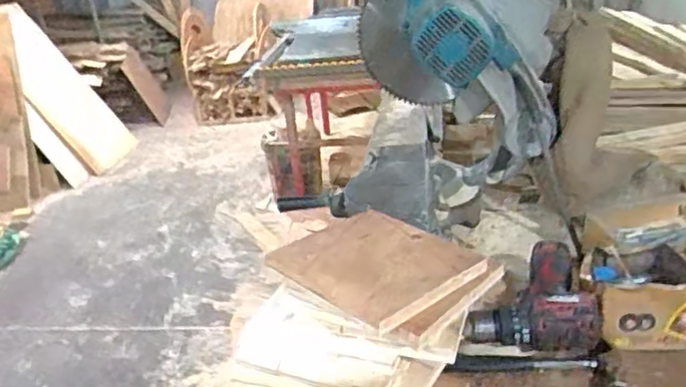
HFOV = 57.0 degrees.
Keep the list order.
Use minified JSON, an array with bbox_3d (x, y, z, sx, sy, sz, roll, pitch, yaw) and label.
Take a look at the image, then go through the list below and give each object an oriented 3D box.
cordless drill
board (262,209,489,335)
[{"bbox_3d":[0.224,0.127,0.786,0.145,0.062,0.173,-4,23,9],"label":"cordless drill"},{"bbox_3d":[0.032,0.071,0.676,0.161,0.016,0.179,-25,34,-36],"label":"board"}]

